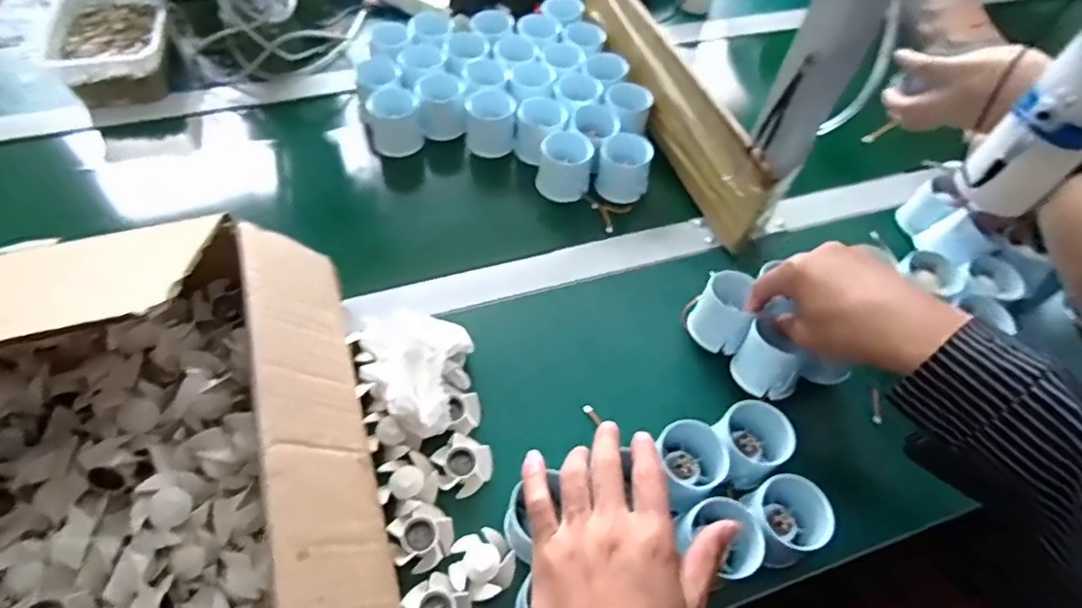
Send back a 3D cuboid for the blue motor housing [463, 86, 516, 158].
[{"bbox_3d":[-0.055,-0.204,0.658,0.052,0.055,0.051,3,55,-4],"label":"blue motor housing"}]

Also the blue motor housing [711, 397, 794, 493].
[{"bbox_3d":[0.158,0.108,0.456,0.054,0.047,0.050,3,55,-4],"label":"blue motor housing"}]

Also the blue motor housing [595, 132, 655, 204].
[{"bbox_3d":[0.088,-0.144,0.631,0.054,0.057,0.043,11,55,2],"label":"blue motor housing"}]

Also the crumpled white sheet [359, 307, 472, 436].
[{"bbox_3d":[-0.105,0.044,0.465,0.092,0.053,0.111,12,55,3],"label":"crumpled white sheet"}]

